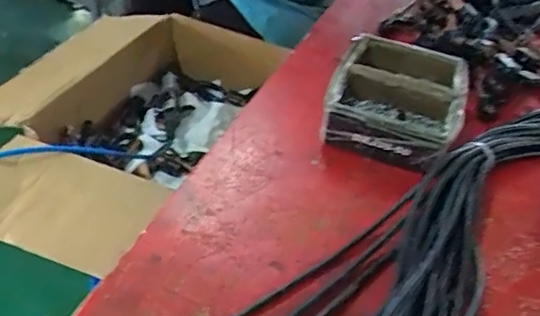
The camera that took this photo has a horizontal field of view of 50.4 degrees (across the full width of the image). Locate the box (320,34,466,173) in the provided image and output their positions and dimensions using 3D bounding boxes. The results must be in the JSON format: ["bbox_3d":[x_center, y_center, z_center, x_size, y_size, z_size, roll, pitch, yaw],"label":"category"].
[{"bbox_3d":[0.194,-0.087,0.882,0.193,0.068,0.251,15,41,10],"label":"box"}]

